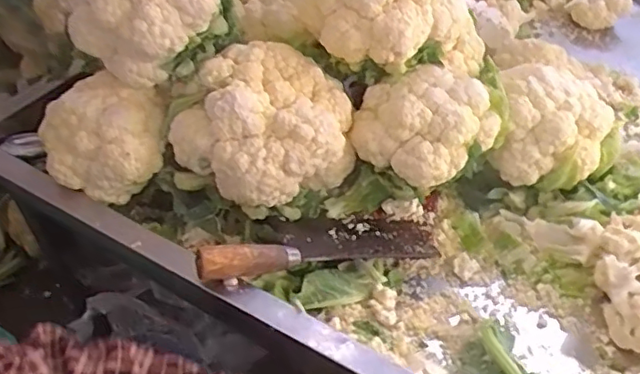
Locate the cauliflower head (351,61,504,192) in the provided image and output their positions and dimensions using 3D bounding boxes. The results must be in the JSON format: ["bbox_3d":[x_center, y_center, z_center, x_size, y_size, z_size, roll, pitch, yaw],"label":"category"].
[{"bbox_3d":[0.116,-0.072,0.686,0.142,0.095,0.109,27,49,24],"label":"cauliflower head"}]

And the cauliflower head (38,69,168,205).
[{"bbox_3d":[-0.236,-0.047,0.692,0.134,0.104,0.110,-17,47,-18],"label":"cauliflower head"}]

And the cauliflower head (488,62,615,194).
[{"bbox_3d":[0.284,-0.065,0.747,0.150,0.117,0.120,12,45,11],"label":"cauliflower head"}]

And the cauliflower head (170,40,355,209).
[{"bbox_3d":[-0.059,-0.068,0.684,0.173,0.116,0.155,26,49,23],"label":"cauliflower head"}]

